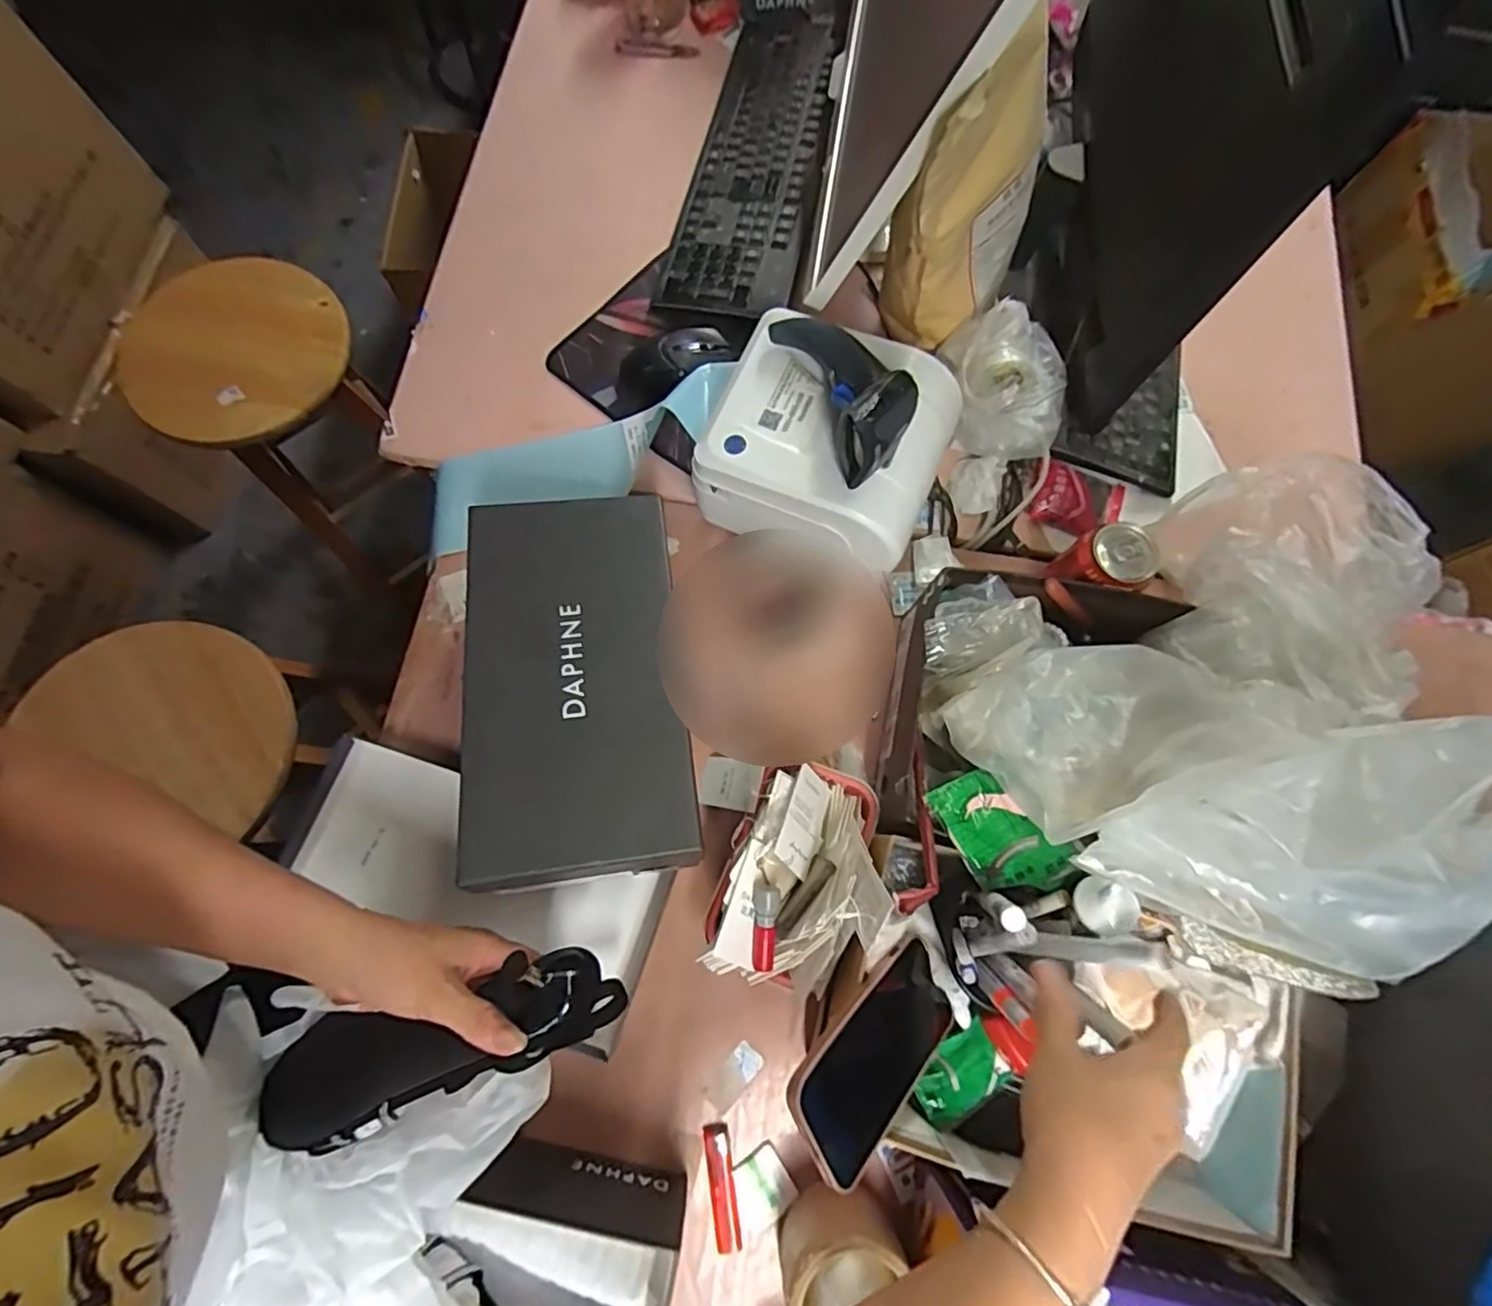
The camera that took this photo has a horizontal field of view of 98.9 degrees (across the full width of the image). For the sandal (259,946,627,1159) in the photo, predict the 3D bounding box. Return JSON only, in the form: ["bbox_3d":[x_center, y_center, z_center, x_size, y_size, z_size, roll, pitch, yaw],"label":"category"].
[{"bbox_3d":[-0.190,0.246,0.401,0.222,0.059,0.065,-16,76,-6],"label":"sandal"}]

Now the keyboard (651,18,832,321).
[{"bbox_3d":[0.017,-0.582,0.739,0.148,0.040,0.489,12,75,2],"label":"keyboard"}]

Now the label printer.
[{"bbox_3d":[0.065,-0.181,0.569,0.199,0.125,0.166,21,75,4],"label":"label printer"}]

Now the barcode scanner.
[{"bbox_3d":[0.077,-0.217,0.507,0.066,0.071,0.161,-17,62,-6],"label":"barcode scanner"}]

